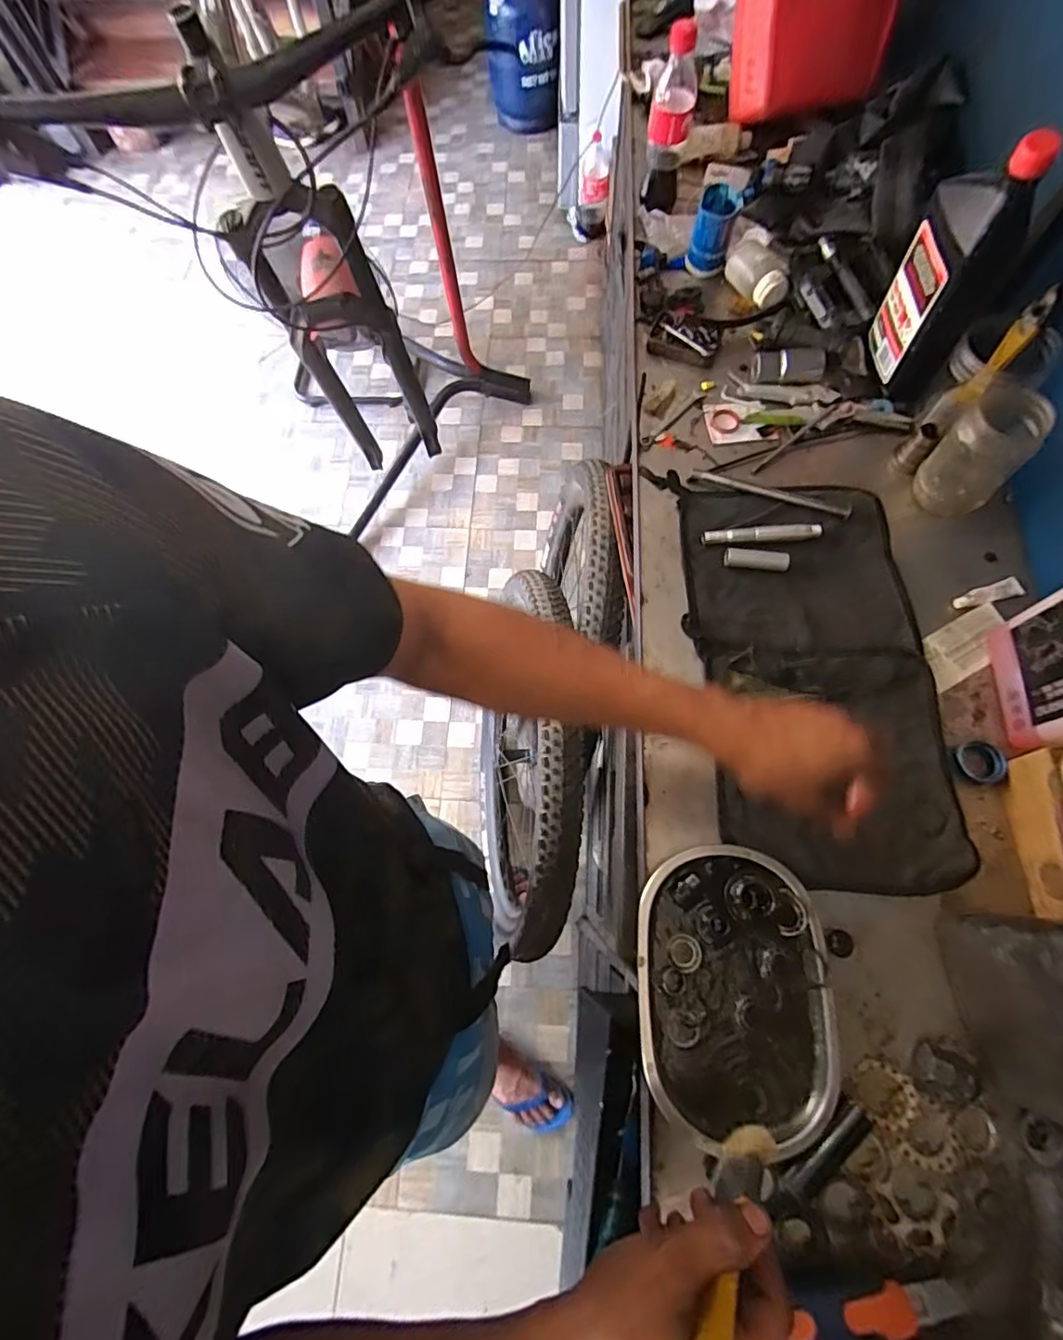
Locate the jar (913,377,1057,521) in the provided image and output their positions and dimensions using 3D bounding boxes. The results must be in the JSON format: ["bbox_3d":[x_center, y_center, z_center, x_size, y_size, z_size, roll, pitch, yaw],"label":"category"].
[{"bbox_3d":[0.468,-0.226,0.586,0.072,0.114,0.077,-43,74,-13],"label":"jar"}]

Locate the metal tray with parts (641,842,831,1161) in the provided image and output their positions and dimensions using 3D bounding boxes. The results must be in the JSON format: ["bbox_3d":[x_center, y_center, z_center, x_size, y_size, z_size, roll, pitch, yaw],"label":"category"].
[{"bbox_3d":[0.167,0.264,0.469,0.155,0.030,0.219,-2,69,2],"label":"metal tray with parts"}]

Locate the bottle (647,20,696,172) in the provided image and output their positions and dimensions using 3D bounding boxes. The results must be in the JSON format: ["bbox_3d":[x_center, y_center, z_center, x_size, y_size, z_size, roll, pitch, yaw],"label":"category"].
[{"bbox_3d":[0.181,-0.724,0.721,0.054,0.152,0.050,11,70,6],"label":"bottle"}]

